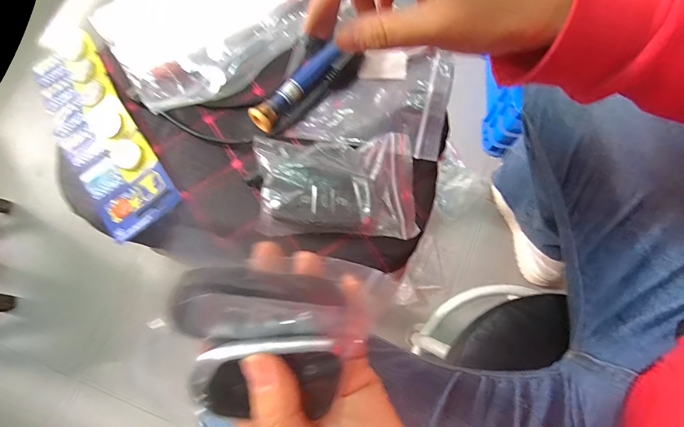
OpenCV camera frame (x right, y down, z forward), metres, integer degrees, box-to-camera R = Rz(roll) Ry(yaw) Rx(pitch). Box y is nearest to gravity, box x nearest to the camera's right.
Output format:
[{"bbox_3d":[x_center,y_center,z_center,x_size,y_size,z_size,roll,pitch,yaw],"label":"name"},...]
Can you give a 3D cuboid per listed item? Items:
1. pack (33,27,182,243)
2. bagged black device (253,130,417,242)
[{"bbox_3d":[-0.176,-0.064,0.261,0.052,0.014,0.172,-33,77,-8],"label":"pack"},{"bbox_3d":[-0.003,-0.019,0.232,0.097,0.024,0.061,2,75,1],"label":"bagged black device"}]

